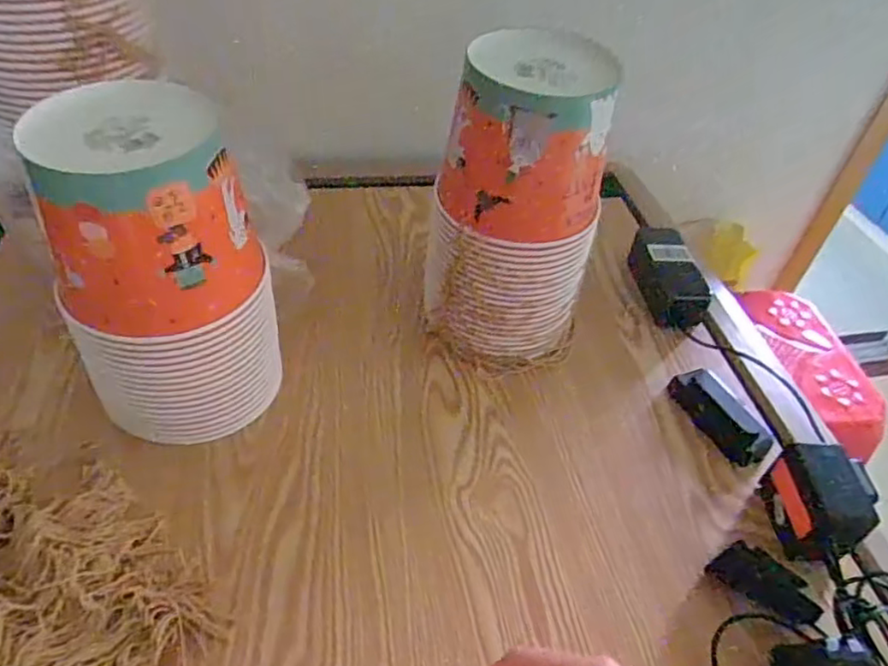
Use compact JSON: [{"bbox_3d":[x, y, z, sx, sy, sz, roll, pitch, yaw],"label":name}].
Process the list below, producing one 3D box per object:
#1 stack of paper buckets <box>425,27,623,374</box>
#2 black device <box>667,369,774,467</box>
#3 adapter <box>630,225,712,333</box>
[{"bbox_3d":[0.072,-0.115,0.618,0.158,0.290,0.141,15,45,8],"label":"stack of paper buckets"},{"bbox_3d":[0.274,0.080,0.634,0.050,0.025,0.110,-13,48,-20],"label":"black device"},{"bbox_3d":[0.265,-0.071,0.761,0.057,0.058,0.146,0,45,-8],"label":"adapter"}]

